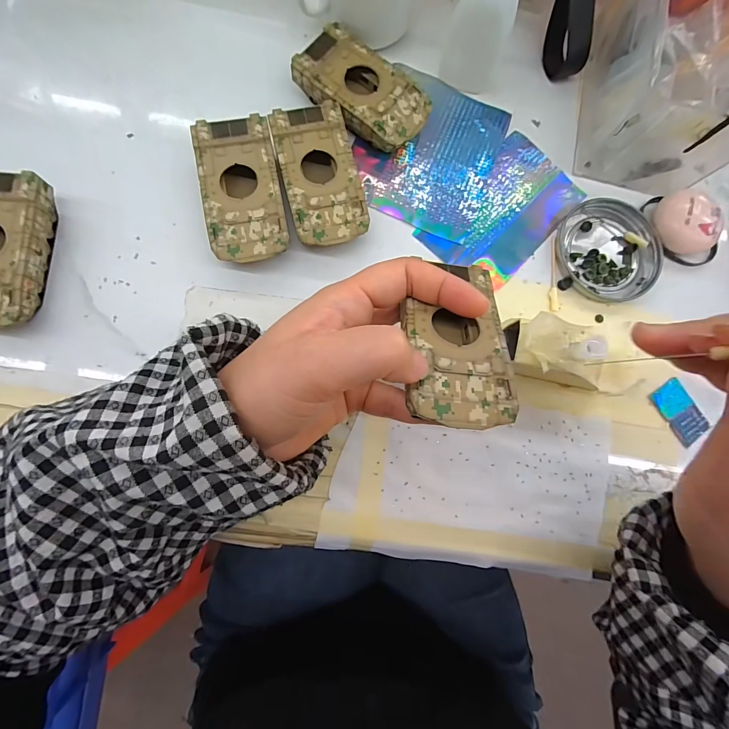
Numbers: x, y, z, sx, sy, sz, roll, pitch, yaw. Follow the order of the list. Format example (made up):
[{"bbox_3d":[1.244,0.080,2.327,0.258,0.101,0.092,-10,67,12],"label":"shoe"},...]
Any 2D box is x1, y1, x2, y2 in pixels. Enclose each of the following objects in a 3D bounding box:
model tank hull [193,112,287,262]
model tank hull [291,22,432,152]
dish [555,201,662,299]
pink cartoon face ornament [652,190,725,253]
[{"bbox_3d":[-0.081,-0.114,0.242,0.050,0.025,0.093,-11,83,-5],"label":"model tank hull"},{"bbox_3d":[-0.001,-0.195,0.261,0.095,0.025,0.053,35,82,1],"label":"model tank hull"},{"bbox_3d":[0.185,-0.087,0.271,0.076,0.010,0.076,1,82,-4],"label":"dish"},{"bbox_3d":[0.241,-0.106,0.267,0.039,0.023,0.043,5,82,-3],"label":"pink cartoon face ornament"}]

